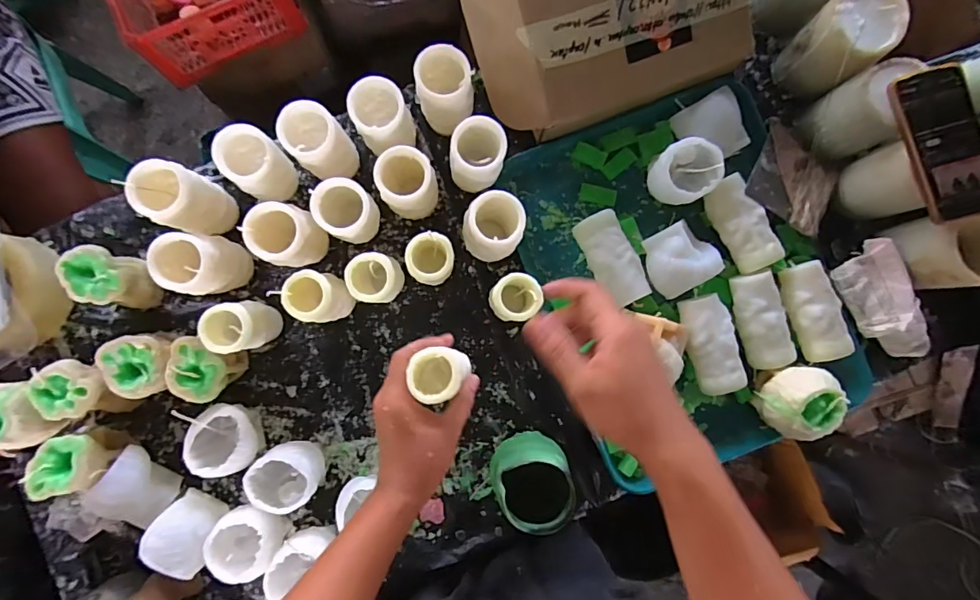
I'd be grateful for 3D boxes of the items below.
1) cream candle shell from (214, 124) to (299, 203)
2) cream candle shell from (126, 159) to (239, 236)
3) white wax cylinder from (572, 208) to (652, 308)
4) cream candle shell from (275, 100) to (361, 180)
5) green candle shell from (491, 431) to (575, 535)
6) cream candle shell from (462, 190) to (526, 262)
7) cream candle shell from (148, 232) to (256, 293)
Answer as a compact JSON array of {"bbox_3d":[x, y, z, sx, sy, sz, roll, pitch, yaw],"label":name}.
[{"bbox_3d":[-0.257,-0.146,0.531,0.059,0.096,0.065,17,87,-1],"label":"cream candle shell"},{"bbox_3d":[-0.337,-0.110,0.531,0.067,0.094,0.062,0,88,-2],"label":"cream candle shell"},{"bbox_3d":[0.147,-0.050,0.582,0.053,0.053,0.112,-26,89,-3],"label":"white wax cylinder"},{"bbox_3d":[-0.186,-0.172,0.532,0.057,0.109,0.058,0,88,-2],"label":"cream candle shell"},{"bbox_3d":[0.052,0.203,0.539,0.085,0.104,0.082,0,88,-2],"label":"green candle shell"},{"bbox_3d":[0.002,-0.079,0.548,0.068,0.108,0.066,17,87,-1],"label":"cream candle shell"},{"bbox_3d":[-0.315,-0.036,0.534,0.063,0.111,0.068,10,87,-1],"label":"cream candle shell"}]

